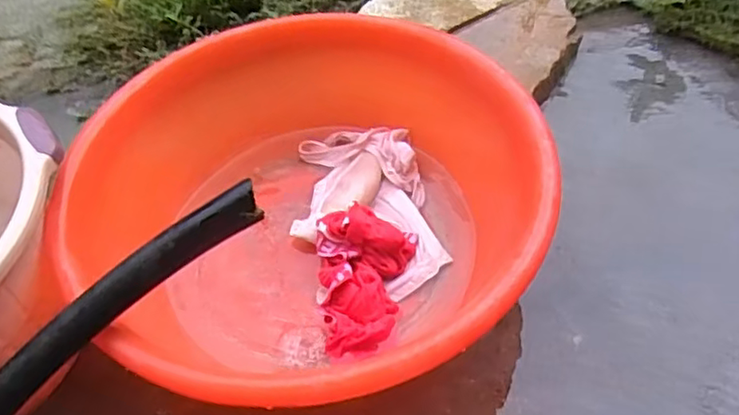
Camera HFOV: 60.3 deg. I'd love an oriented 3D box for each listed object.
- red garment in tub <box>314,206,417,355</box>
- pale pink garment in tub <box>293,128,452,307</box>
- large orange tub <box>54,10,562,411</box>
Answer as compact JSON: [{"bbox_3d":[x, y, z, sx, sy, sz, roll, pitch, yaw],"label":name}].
[{"bbox_3d":[-0.008,0.077,0.730,0.112,0.060,0.171,0,53,5],"label":"red garment in tub"},{"bbox_3d":[-0.009,-0.003,0.832,0.174,0.036,0.269,-11,49,-5],"label":"pale pink garment in tub"},{"bbox_3d":[-0.062,0.005,0.743,0.508,0.193,0.505,-2,49,2],"label":"large orange tub"}]

